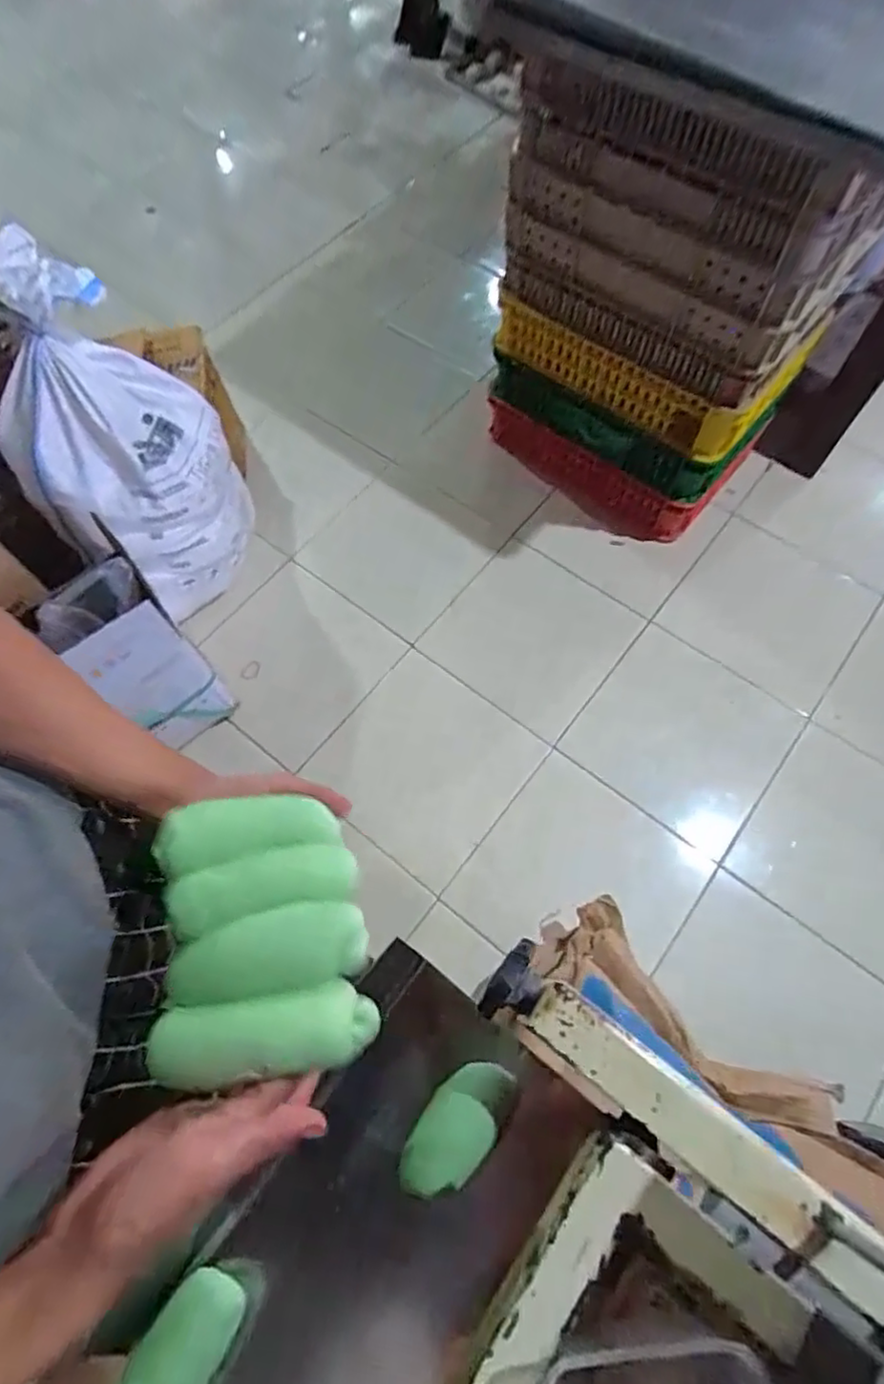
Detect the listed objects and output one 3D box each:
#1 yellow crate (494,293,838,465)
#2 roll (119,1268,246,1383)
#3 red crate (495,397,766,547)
[{"bbox_3d":[0.470,-0.807,1.462,0.650,0.168,0.375,33,70,15],"label":"yellow crate"},{"bbox_3d":[-0.204,0.513,0.477,0.060,0.043,0.109,25,68,12],"label":"roll"},{"bbox_3d":[0.478,-0.695,1.680,0.627,0.153,0.452,38,72,16],"label":"red crate"}]

